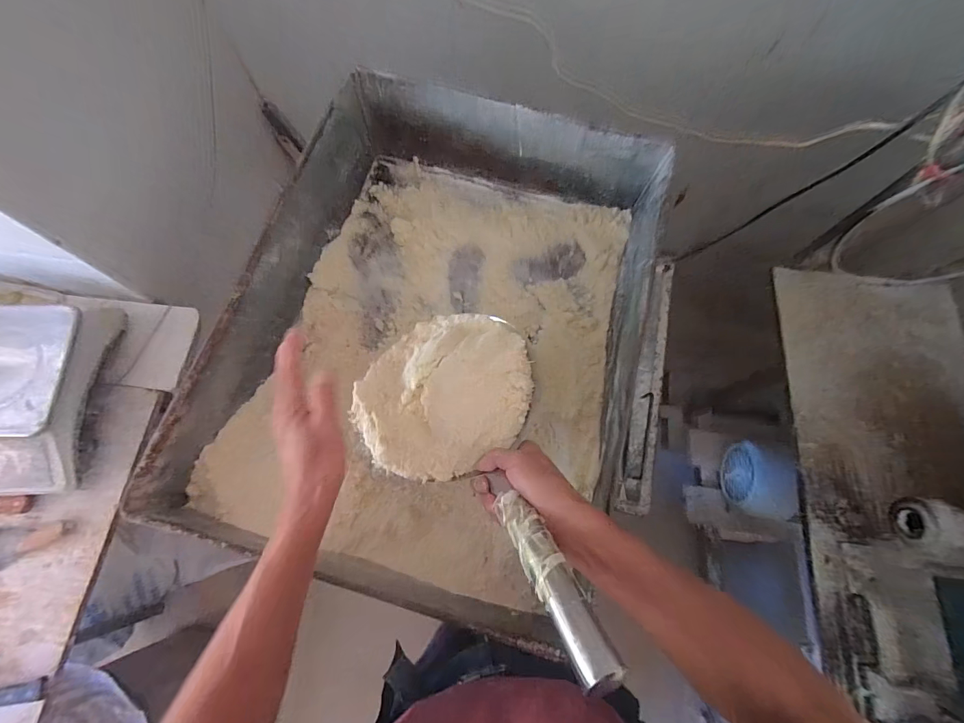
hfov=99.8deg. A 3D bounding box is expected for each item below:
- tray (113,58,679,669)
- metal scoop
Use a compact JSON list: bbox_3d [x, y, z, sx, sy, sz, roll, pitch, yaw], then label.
[{"bbox_3d":[-0.050,-0.070,0.624,0.527,0.183,0.696,14,72,4],"label":"tray"},{"bbox_3d":[-0.004,0.097,0.443,0.225,0.062,0.433,-26,48,-9],"label":"metal scoop"}]

